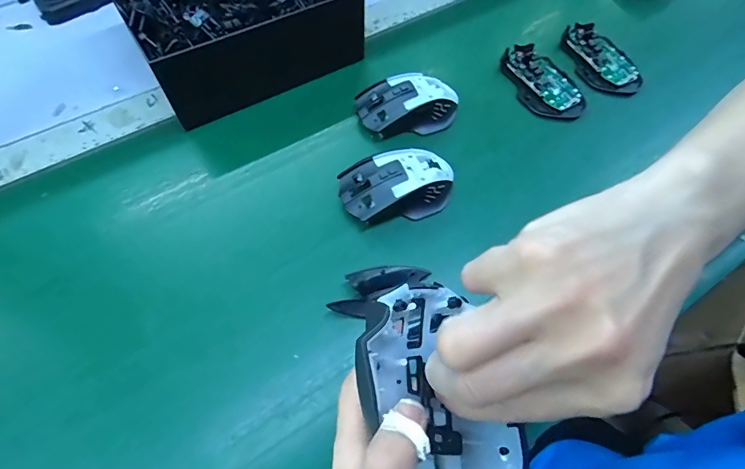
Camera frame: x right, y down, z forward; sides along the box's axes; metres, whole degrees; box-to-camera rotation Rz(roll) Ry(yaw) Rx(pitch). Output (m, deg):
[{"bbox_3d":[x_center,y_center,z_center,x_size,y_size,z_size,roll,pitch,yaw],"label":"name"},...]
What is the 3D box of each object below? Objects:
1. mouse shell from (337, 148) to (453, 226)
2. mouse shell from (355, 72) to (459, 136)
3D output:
[{"bbox_3d":[0.027,-0.047,0.394,0.111,0.045,0.062,-17,65,-11],"label":"mouse shell"},{"bbox_3d":[0.041,-0.144,0.446,0.114,0.038,0.064,-9,63,-8],"label":"mouse shell"}]

